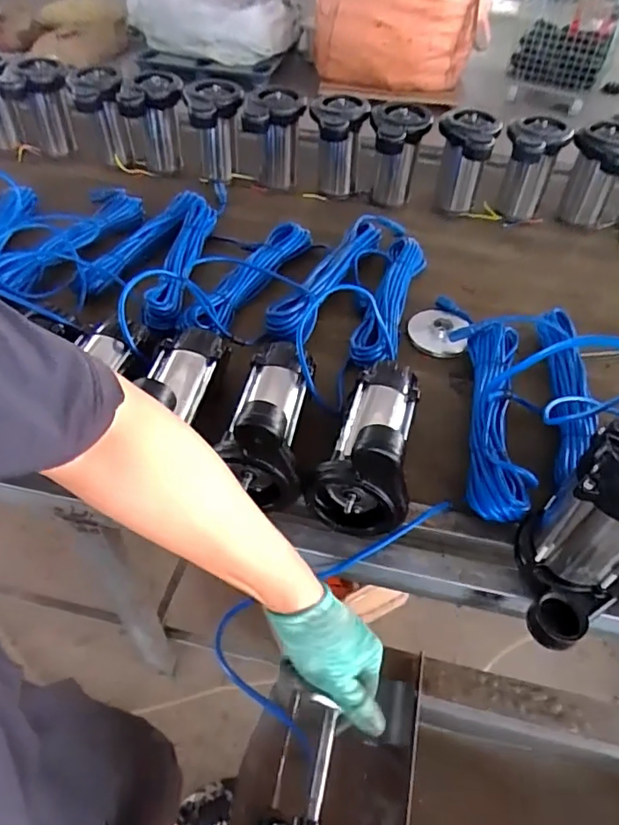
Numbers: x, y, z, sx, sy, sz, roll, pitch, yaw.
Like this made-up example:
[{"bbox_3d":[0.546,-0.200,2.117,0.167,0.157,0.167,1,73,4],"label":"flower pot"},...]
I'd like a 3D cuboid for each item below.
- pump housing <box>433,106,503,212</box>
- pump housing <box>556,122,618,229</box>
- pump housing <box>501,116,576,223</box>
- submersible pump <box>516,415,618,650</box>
[{"bbox_3d":[0.316,-0.512,1.133,0.117,0.188,0.116,14,50,9],"label":"pump housing"},{"bbox_3d":[0.580,-0.471,1.116,0.119,0.185,0.118,22,52,16],"label":"pump housing"},{"bbox_3d":[0.449,-0.494,1.127,0.115,0.185,0.122,22,52,16],"label":"pump housing"},{"bbox_3d":[0.305,0.136,0.554,0.108,0.248,0.158,12,50,8],"label":"submersible pump"}]

